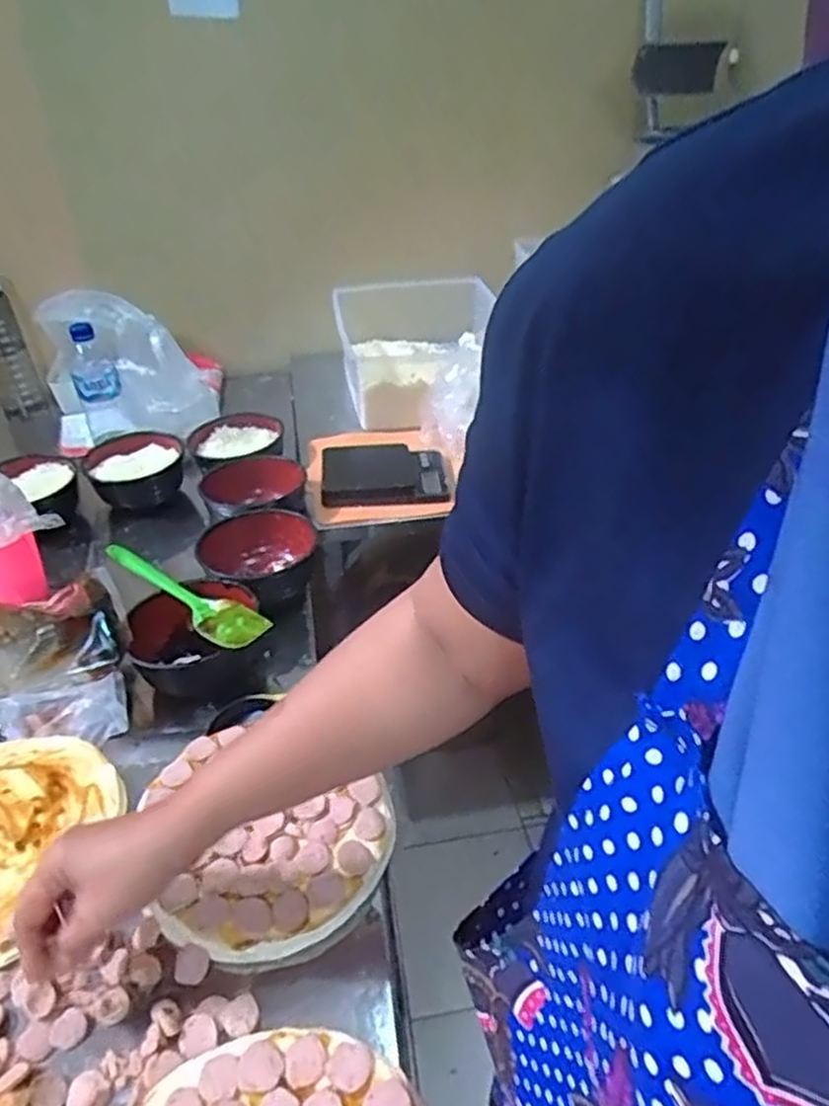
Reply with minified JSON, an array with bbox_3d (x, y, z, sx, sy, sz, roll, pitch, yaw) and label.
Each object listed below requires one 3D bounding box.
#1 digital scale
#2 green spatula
[{"bbox_3d":[-0.056,-0.120,1.096,0.198,0.029,0.238,-5,37,-7],"label":"digital scale"},{"bbox_3d":[-0.252,0.036,0.817,0.240,0.019,0.055,30,46,34],"label":"green spatula"}]

